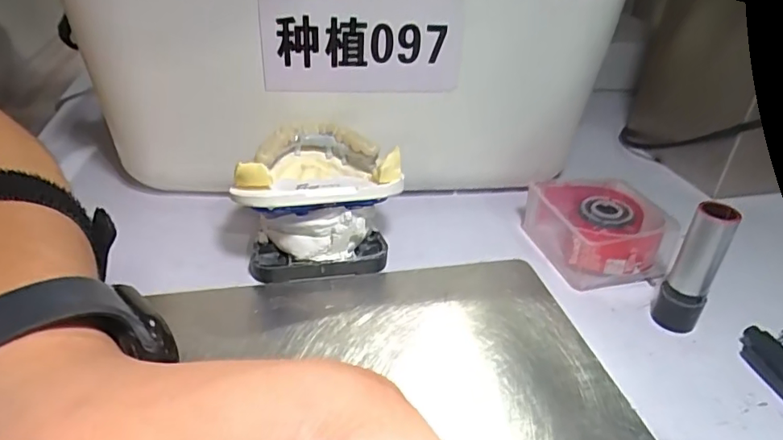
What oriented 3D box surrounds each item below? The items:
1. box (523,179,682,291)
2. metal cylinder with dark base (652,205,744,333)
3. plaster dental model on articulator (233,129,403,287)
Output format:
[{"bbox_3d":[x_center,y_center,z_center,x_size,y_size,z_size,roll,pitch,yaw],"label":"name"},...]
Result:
[{"bbox_3d":[0.109,0.003,0.282,0.052,0.032,0.060,-5,34,-12],"label":"box"},{"bbox_3d":[0.130,0.021,0.231,0.018,0.059,0.014,22,38,27],"label":"metal cylinder with dark base"},{"bbox_3d":[-0.035,-0.010,0.271,0.075,0.057,0.065,-1,33,-6],"label":"plaster dental model on articulator"}]

